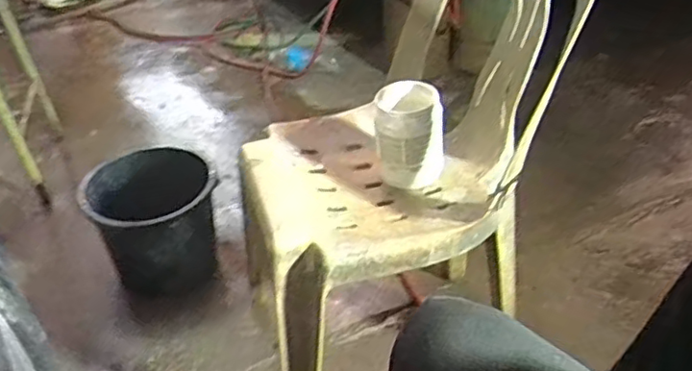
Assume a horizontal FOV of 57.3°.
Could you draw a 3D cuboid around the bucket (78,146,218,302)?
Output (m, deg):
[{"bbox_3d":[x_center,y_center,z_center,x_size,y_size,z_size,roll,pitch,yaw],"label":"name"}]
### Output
[{"bbox_3d":[-0.393,0.077,1.328,0.244,0.244,0.235,-2,36,1],"label":"bucket"}]

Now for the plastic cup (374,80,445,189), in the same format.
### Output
[{"bbox_3d":[0.094,-0.078,0.949,0.098,0.139,0.082,0,36,4],"label":"plastic cup"}]

